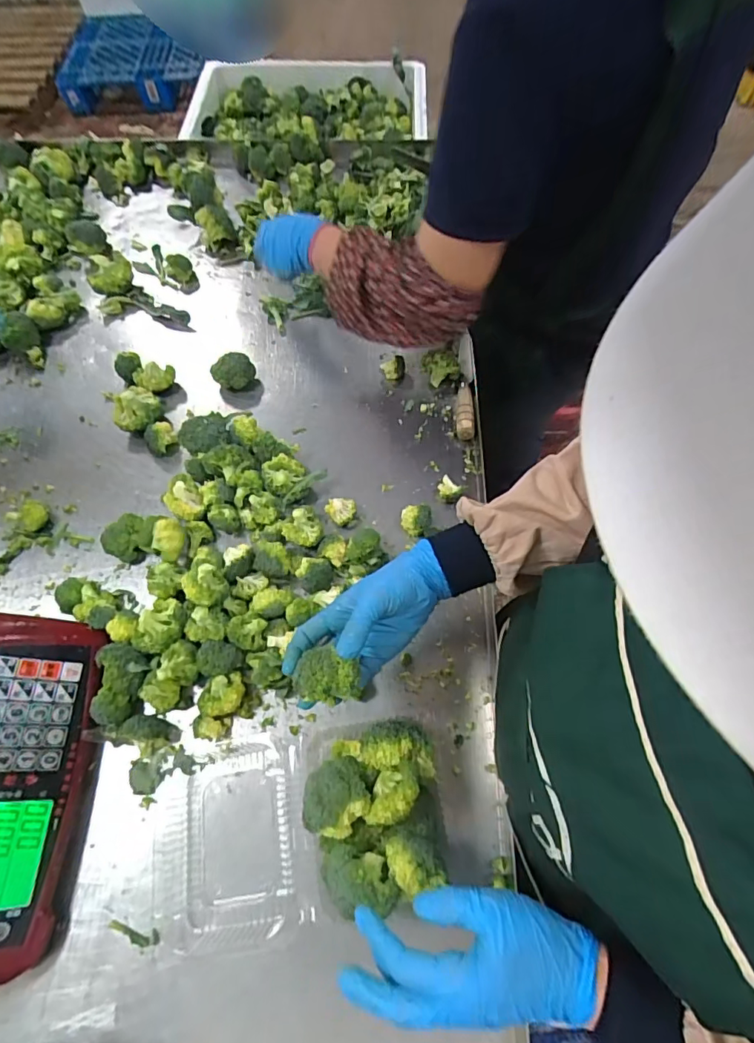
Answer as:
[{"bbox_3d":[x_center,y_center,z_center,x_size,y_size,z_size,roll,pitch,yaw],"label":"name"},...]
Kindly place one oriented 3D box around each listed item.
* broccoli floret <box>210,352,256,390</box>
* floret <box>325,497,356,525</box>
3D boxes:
[{"bbox_3d":[-0.221,-0.230,0.765,0.064,0.048,0.045,-27,67,-12],"label":"broccoli floret"},{"bbox_3d":[-0.047,-0.012,0.660,0.039,0.031,0.030,-8,65,-4],"label":"floret"}]

